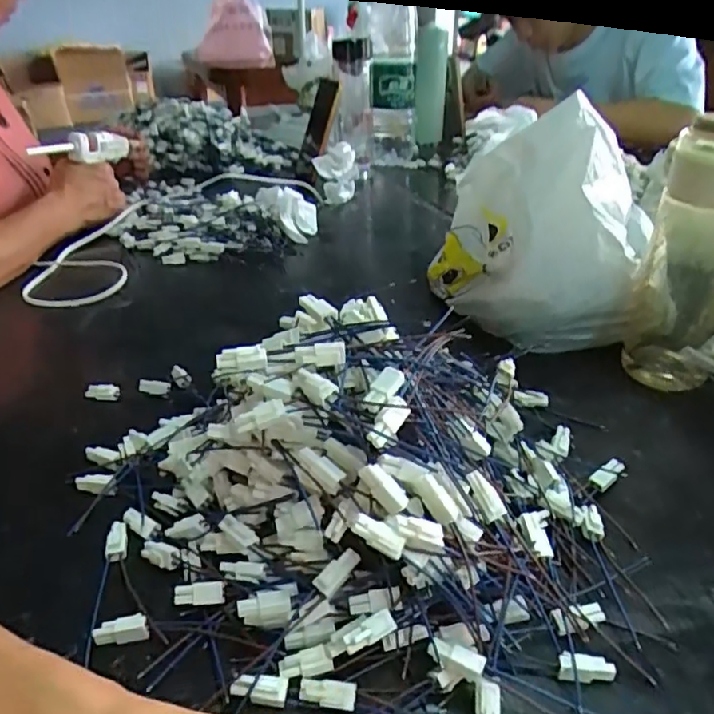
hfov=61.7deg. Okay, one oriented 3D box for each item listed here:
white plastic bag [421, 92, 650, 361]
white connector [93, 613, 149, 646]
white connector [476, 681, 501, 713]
[{"bbox_3d":[0.157,-0.112,0.527,0.179,0.192,0.142,8,33,13],"label":"white plastic bag"},{"bbox_3d":[-0.117,0.136,0.296,0.026,0.008,0.010,-8,33,-11],"label":"white connector"},{"bbox_3d":[0.056,0.153,0.257,0.011,0.005,0.023,4,67,7],"label":"white connector"}]

